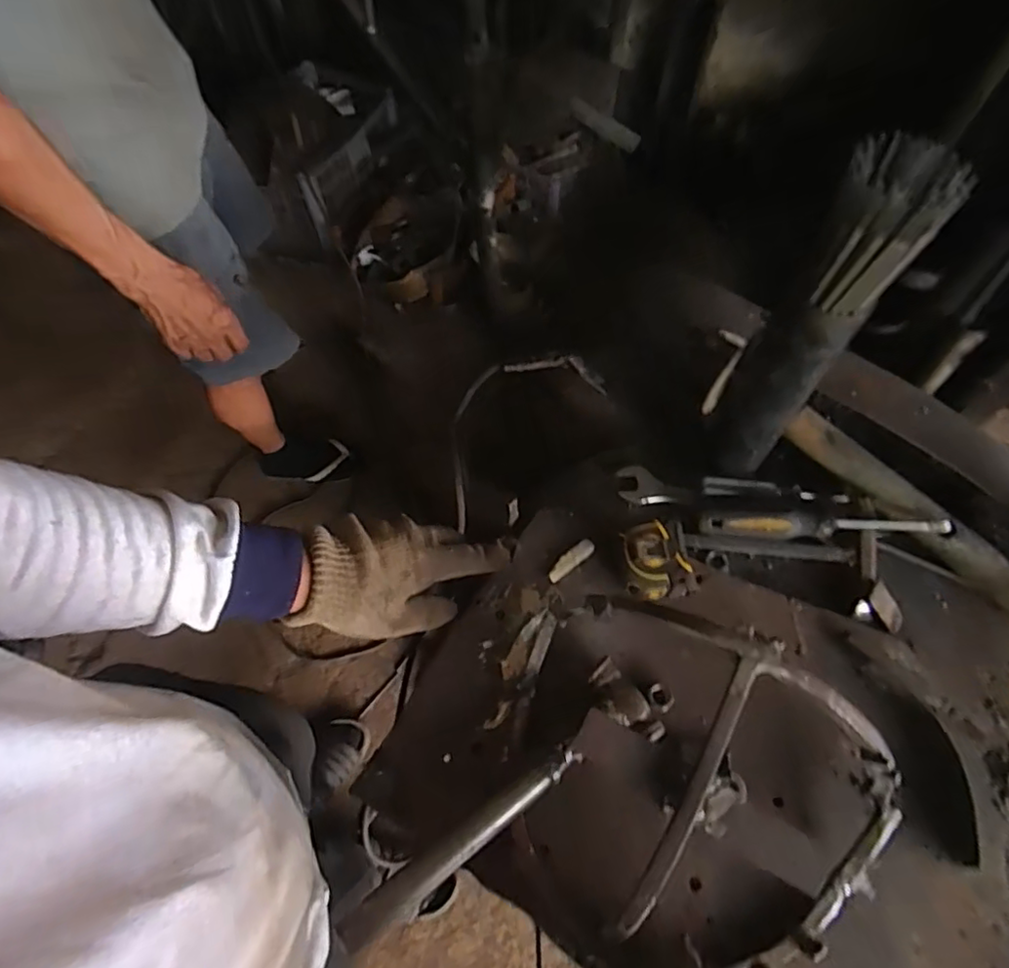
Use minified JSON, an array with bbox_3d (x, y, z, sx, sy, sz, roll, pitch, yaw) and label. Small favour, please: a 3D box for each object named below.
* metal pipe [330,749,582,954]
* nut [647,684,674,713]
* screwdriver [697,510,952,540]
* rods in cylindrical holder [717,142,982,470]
[{"bbox_3d":[-0.024,0.225,0.393,0.175,0.020,0.020,-30,67,-23],"label":"metal pipe"},{"bbox_3d":[0.114,0.157,0.454,0.020,0.009,0.020,0,64,1],"label":"nut"},{"bbox_3d":[0.260,0.032,0.511,0.188,0.028,0.026,3,64,2],"label":"screwdriver"},{"bbox_3d":[0.202,-0.102,0.417,0.052,0.253,0.057,27,67,13],"label":"rods in cylindrical holder"}]

